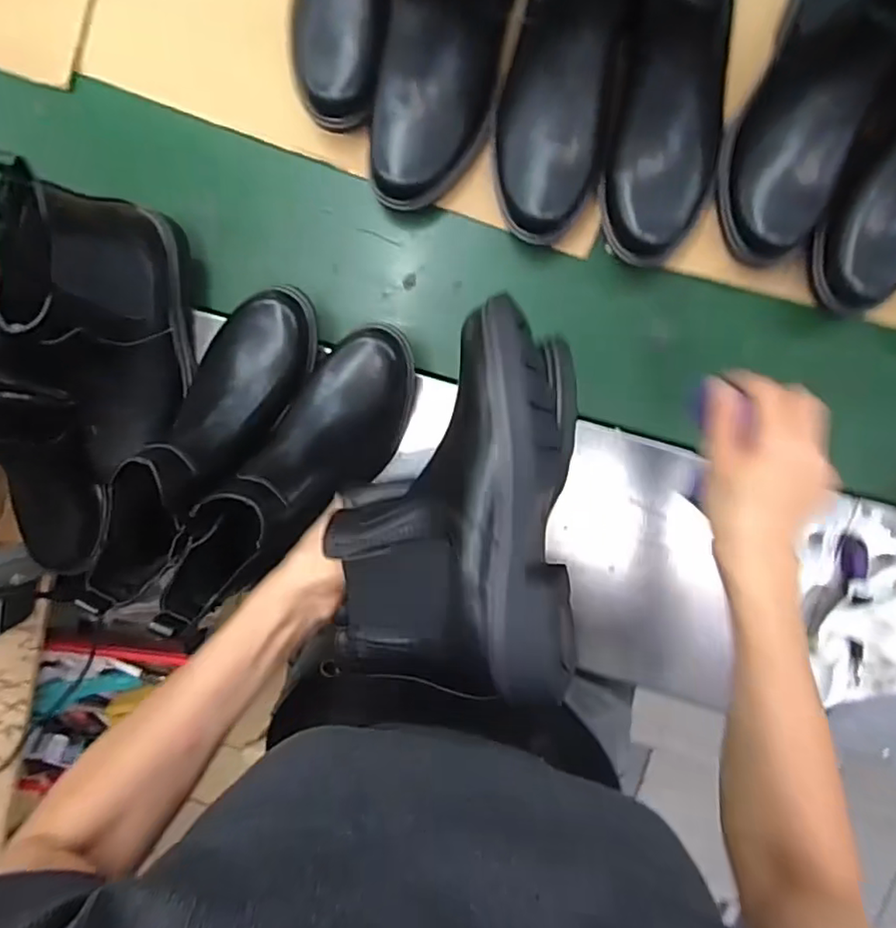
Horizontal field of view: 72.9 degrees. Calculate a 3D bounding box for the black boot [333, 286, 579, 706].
[{"bbox_3d":[0.018,0.023,0.404,0.146,0.111,0.223,-2,87,33],"label":"black boot"}]

